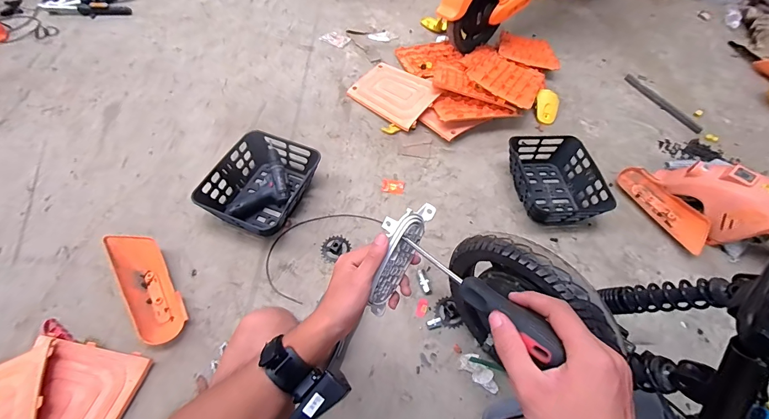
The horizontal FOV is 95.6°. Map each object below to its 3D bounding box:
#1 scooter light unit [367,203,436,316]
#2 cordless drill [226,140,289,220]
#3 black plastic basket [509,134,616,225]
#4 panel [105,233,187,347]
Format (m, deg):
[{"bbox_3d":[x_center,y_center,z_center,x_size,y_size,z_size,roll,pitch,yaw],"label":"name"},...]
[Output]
[{"bbox_3d":[0.009,0.056,0.423,0.045,0.037,0.146,25,92,12],"label":"scooter light unit"},{"bbox_3d":[-0.404,-0.082,1.095,0.192,0.081,0.208,-18,60,-15],"label":"cordless drill"},{"bbox_3d":[0.567,-0.106,1.182,0.270,0.107,0.330,-5,57,-8],"label":"black plastic basket"},{"bbox_3d":[-0.618,0.200,0.910,0.115,0.069,0.327,-29,63,-21],"label":"panel"}]

